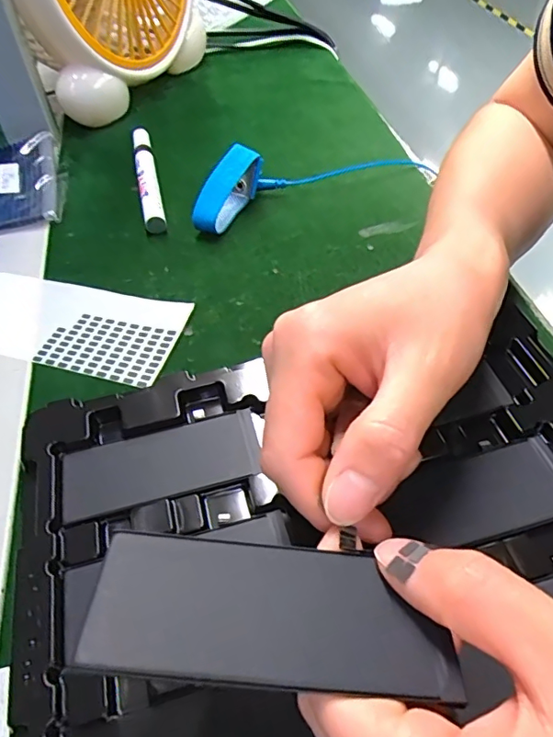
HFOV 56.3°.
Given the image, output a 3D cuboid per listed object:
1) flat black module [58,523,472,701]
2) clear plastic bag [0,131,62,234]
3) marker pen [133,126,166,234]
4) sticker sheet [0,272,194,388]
[{"bbox_3d":[-0.002,0.062,0.136,0.091,0.004,0.039,6,35,-3],"label":"flat black module"},{"bbox_3d":[-0.207,-0.146,0.407,0.067,0.024,0.103,-12,50,-8],"label":"clear plastic bag"},{"bbox_3d":[-0.104,-0.154,0.414,0.016,0.016,0.136,-12,50,-7],"label":"marker pen"},{"bbox_3d":[-0.136,-0.029,0.319,0.156,0.005,0.063,13,52,13],"label":"sticker sheet"}]

